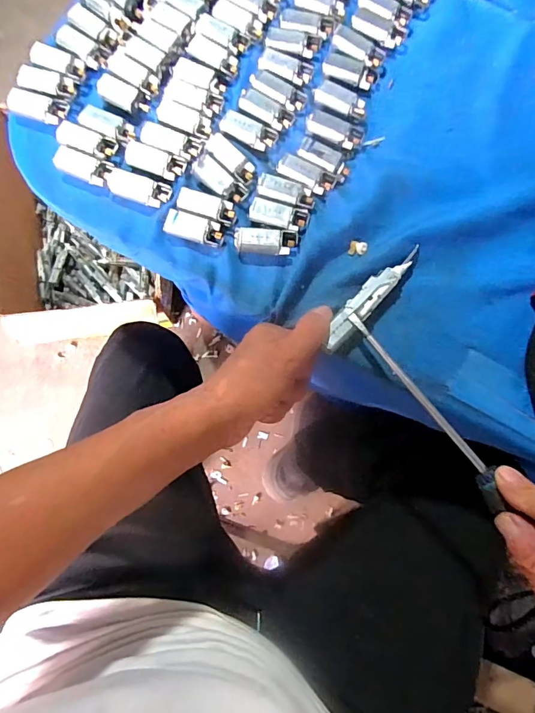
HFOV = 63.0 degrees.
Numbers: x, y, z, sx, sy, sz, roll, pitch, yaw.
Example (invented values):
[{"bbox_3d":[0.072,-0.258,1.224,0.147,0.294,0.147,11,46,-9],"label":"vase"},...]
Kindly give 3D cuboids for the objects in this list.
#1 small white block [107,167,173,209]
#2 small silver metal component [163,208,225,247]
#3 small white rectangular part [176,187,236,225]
[{"bbox_3d":[-0.104,-0.136,0.351,0.051,0.005,0.022,21,80,1],"label":"small white block"},{"bbox_3d":[-0.057,-0.101,0.346,0.046,0.011,0.019,15,80,0],"label":"small silver metal component"},{"bbox_3d":[-0.049,-0.120,0.347,0.045,0.008,0.019,14,80,0],"label":"small white rectangular part"}]

